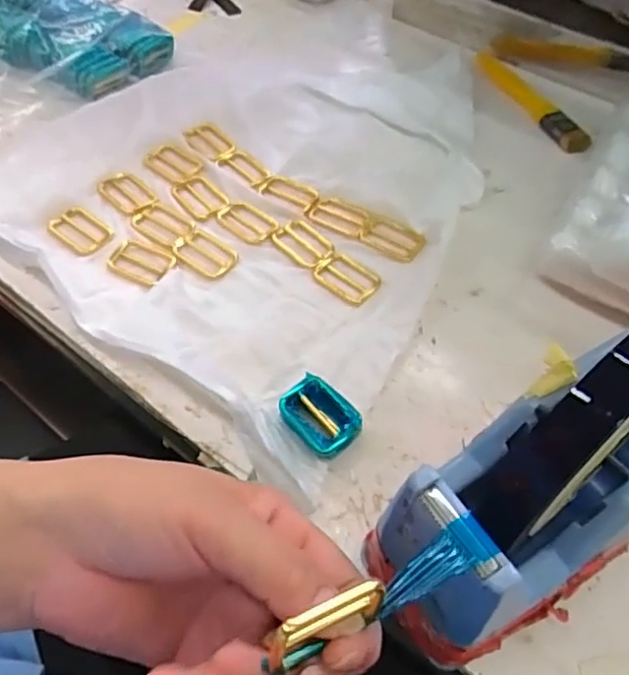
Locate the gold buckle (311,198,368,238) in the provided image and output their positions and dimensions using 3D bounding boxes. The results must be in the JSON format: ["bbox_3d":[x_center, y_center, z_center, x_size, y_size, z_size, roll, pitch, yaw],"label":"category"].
[{"bbox_3d":[0.019,-0.092,0.469,0.046,0.004,0.025,23,58,15],"label":"gold buckle"}]

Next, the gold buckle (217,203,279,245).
[{"bbox_3d":[-0.049,-0.087,0.463,0.046,0.004,0.030,37,62,23],"label":"gold buckle"}]

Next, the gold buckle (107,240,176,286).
[{"bbox_3d":[-0.120,-0.054,0.436,0.054,0.008,0.031,26,60,23],"label":"gold buckle"}]

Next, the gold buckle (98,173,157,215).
[{"bbox_3d":[-0.144,-0.112,0.478,0.032,0.007,0.048,-38,63,-24],"label":"gold buckle"}]

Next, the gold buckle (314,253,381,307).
[{"bbox_3d":[0.022,-0.042,0.431,0.046,0.004,0.030,35,62,22],"label":"gold buckle"}]

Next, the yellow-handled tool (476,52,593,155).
[{"bbox_3d":[0.189,-0.213,0.549,0.027,0.013,0.155,-21,57,-14],"label":"yellow-handled tool"}]

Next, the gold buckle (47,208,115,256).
[{"bbox_3d":[-0.171,-0.078,0.452,0.044,0.005,0.032,33,61,21],"label":"gold buckle"}]

